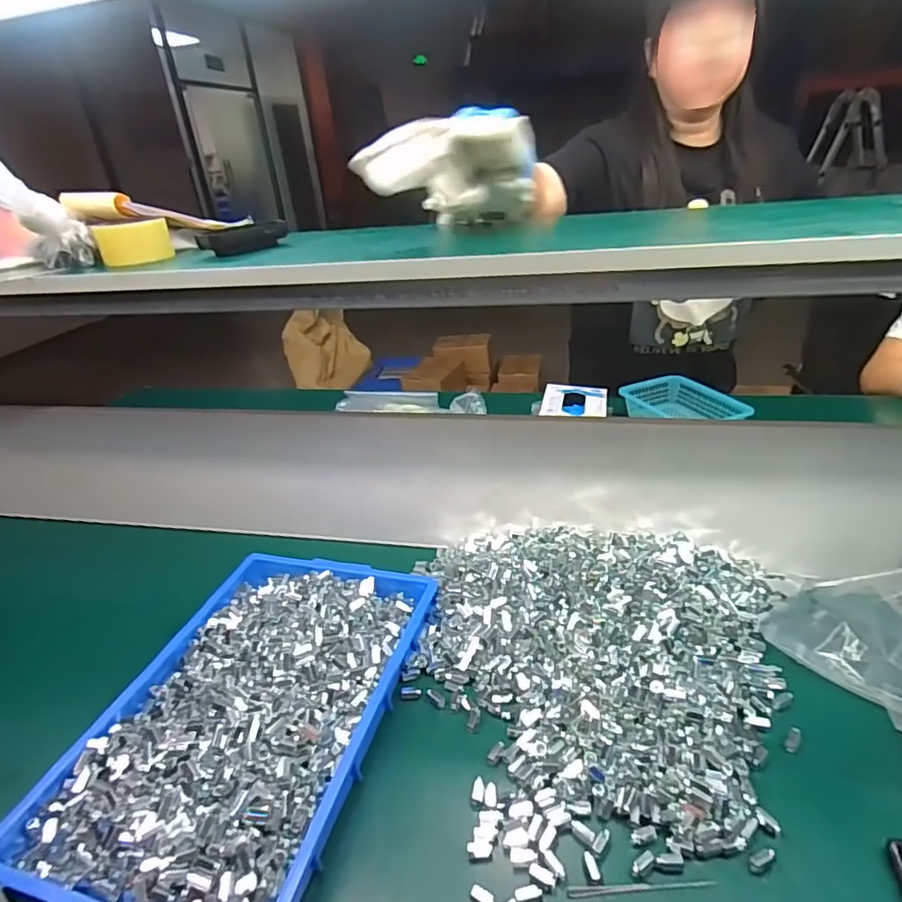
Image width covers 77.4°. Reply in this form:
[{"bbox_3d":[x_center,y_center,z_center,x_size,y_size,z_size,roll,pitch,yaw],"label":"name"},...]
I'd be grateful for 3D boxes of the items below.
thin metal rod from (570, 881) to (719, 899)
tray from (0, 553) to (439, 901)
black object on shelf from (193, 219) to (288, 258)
[{"bbox_3d":[0.153,0.351,0.452,0.117,0.004,0.008,-4,29,2],"label":"thin metal rod"},{"bbox_3d":[-0.212,0.271,0.608,0.281,0.070,0.424,4,30,17],"label":"tray"},{"bbox_3d":[-0.258,-0.268,0.704,0.033,0.029,0.115,15,35,32],"label":"black object on shelf"}]

